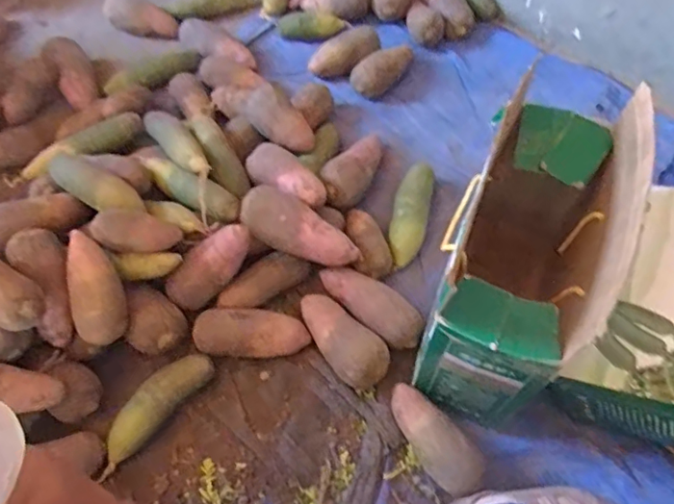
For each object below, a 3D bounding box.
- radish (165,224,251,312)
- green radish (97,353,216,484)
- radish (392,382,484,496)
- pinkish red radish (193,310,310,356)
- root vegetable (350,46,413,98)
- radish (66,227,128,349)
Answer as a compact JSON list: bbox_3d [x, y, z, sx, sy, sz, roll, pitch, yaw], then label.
[{"bbox_3d":[-0.192,0.020,0.818,0.159,0.061,0.061,-44,65,13],"label":"radish"},{"bbox_3d":[-0.261,0.220,0.767,0.051,0.051,0.197,37,65,19],"label":"green radish"},{"bbox_3d":[0.130,0.254,0.736,0.069,0.065,0.161,-28,62,-16],"label":"radish"},{"bbox_3d":[-0.128,0.123,0.811,0.167,0.070,0.067,0,59,-1],"label":"pinkish red radish"},{"bbox_3d":[0.094,-0.378,1.114,0.079,0.065,0.140,31,63,18],"label":"root vegetable"},{"bbox_3d":[-0.334,0.049,0.740,0.058,0.057,0.160,-14,90,-9],"label":"radish"}]

